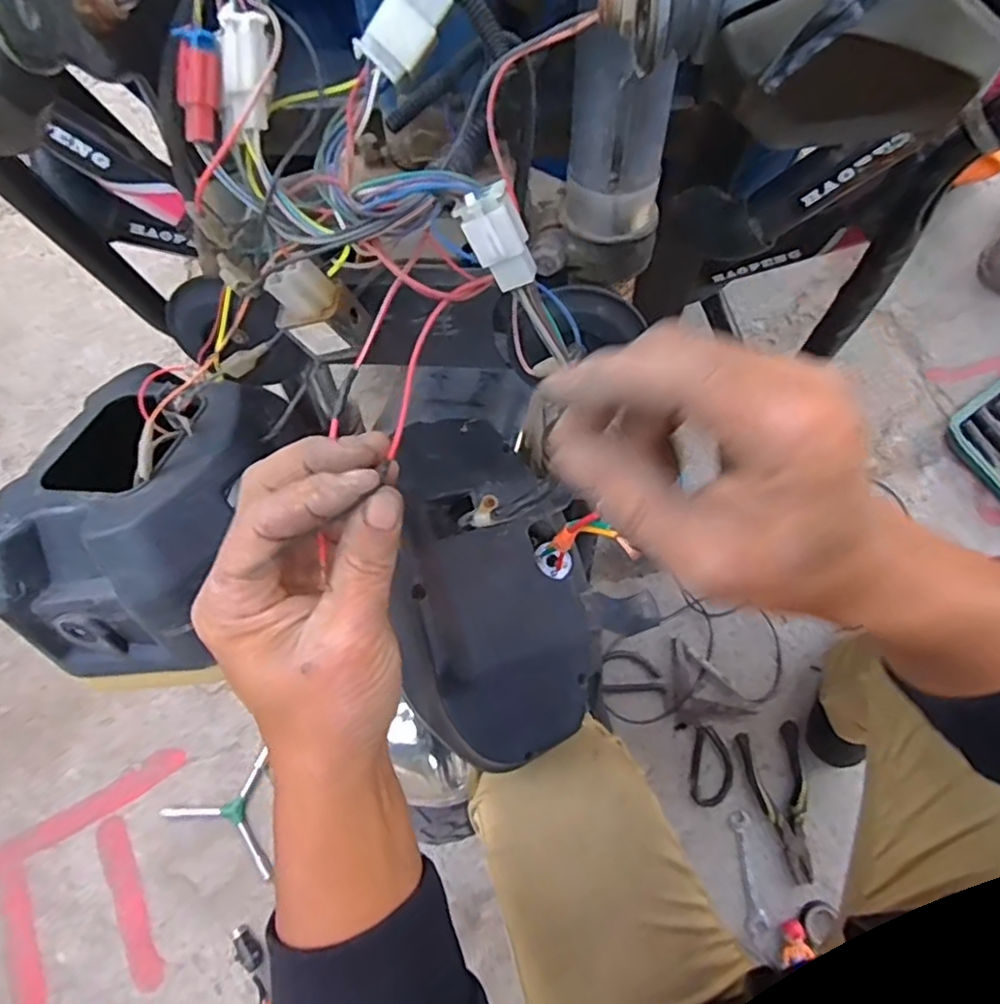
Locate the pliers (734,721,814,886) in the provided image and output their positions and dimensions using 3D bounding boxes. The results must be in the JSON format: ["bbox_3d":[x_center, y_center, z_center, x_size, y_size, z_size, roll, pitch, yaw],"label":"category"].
[{"bbox_3d":[0.377,0.394,0.857,0.081,0.013,0.186,-12,76,-2],"label":"pliers"}]

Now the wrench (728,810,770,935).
[{"bbox_3d":[0.320,0.475,0.842,0.029,0.008,0.139,-4,76,0],"label":"wrench"}]

